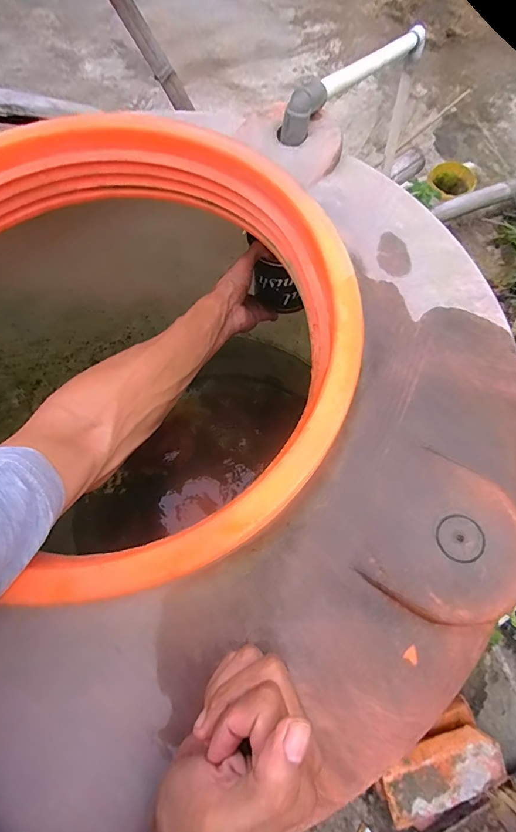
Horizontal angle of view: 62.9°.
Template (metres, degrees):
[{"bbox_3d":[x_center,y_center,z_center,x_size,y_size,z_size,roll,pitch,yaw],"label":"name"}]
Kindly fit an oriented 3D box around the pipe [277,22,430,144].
[{"bbox_3d":[0.159,-0.483,0.589,0.025,0.053,0.467,32,58,11],"label":"pipe"}]

